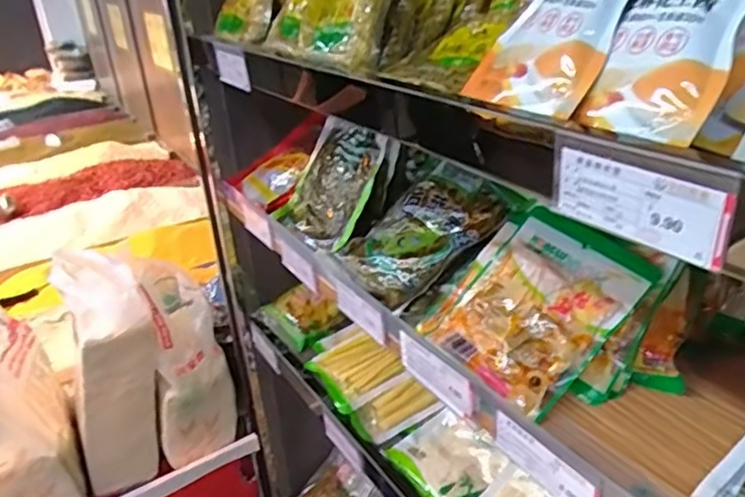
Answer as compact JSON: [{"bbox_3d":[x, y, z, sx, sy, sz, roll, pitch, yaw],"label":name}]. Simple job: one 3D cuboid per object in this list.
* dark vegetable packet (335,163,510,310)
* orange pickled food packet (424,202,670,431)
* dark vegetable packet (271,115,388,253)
[{"bbox_3d":[0.052,-0.018,0.648,0.169,0.024,0.125,-40,48,-1],"label":"dark vegetable packet"},{"bbox_3d":[0.143,0.049,0.517,0.163,0.014,0.132,-47,49,-6],"label":"orange pickled food packet"},{"bbox_3d":[-0.057,-0.088,0.776,0.020,0.163,0.146,22,5,-45],"label":"dark vegetable packet"}]

